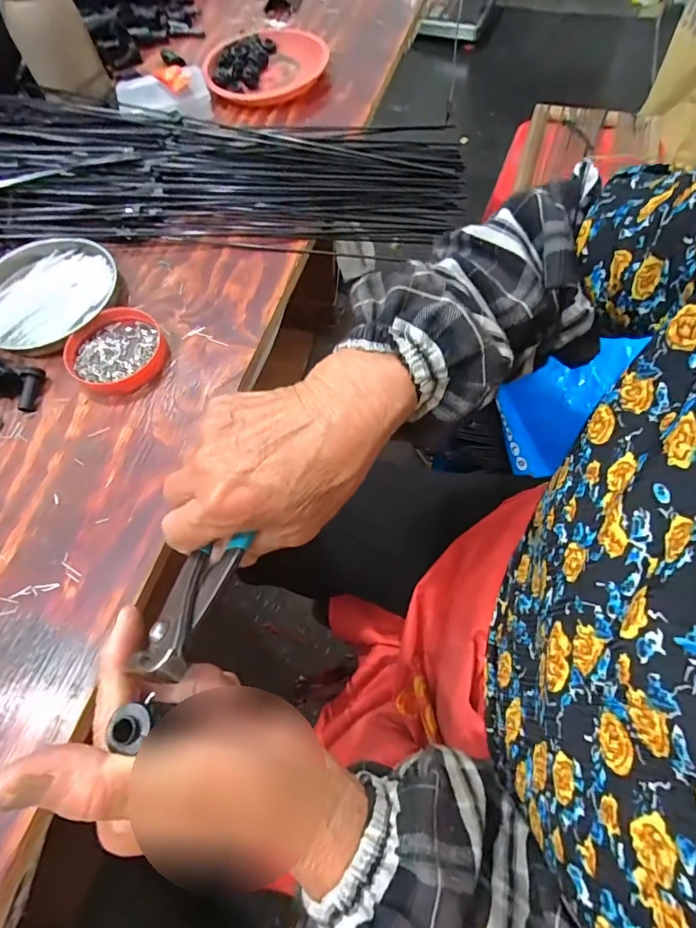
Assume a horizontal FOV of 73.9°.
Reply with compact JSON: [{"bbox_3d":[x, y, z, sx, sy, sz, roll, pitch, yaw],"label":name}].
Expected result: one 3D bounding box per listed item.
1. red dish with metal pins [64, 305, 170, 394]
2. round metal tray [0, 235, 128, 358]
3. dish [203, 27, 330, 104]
[{"bbox_3d":[-0.196,-0.095,0.394,0.077,0.012,0.081,-1,64,3],"label":"red dish with metal pins"},{"bbox_3d":[-0.285,-0.160,0.429,0.137,0.021,0.130,-1,64,3],"label":"round metal tray"},{"bbox_3d":[-0.096,-0.494,0.575,0.130,0.030,0.148,12,66,9],"label":"dish"}]

